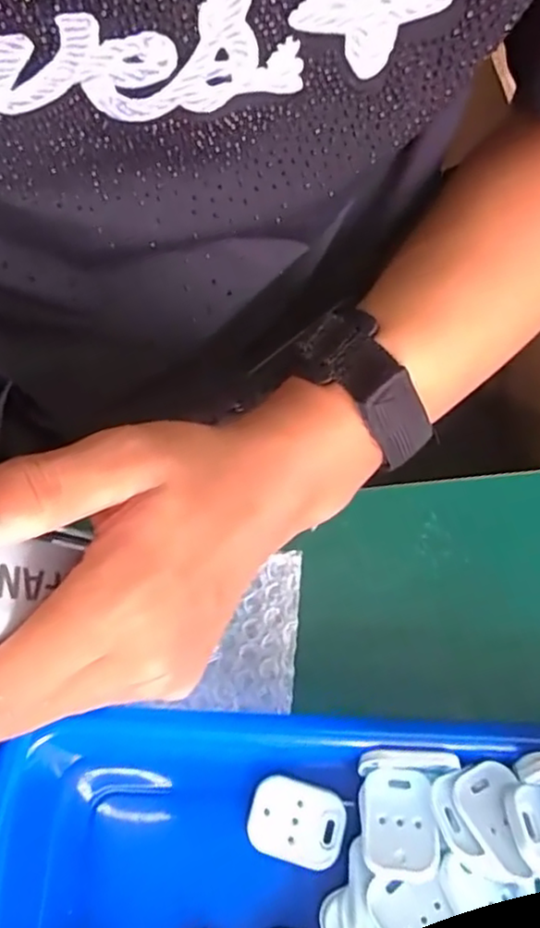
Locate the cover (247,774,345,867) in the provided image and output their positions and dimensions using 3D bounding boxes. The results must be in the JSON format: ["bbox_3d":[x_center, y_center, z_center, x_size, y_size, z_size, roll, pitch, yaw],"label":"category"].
[{"bbox_3d":[0.011,0.150,0.272,0.039,0.004,0.031,13,70,6],"label":"cover"}]

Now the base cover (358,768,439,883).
[{"bbox_3d":[0.051,0.143,0.259,0.029,0.005,0.039,-3,43,6],"label":"base cover"}]

